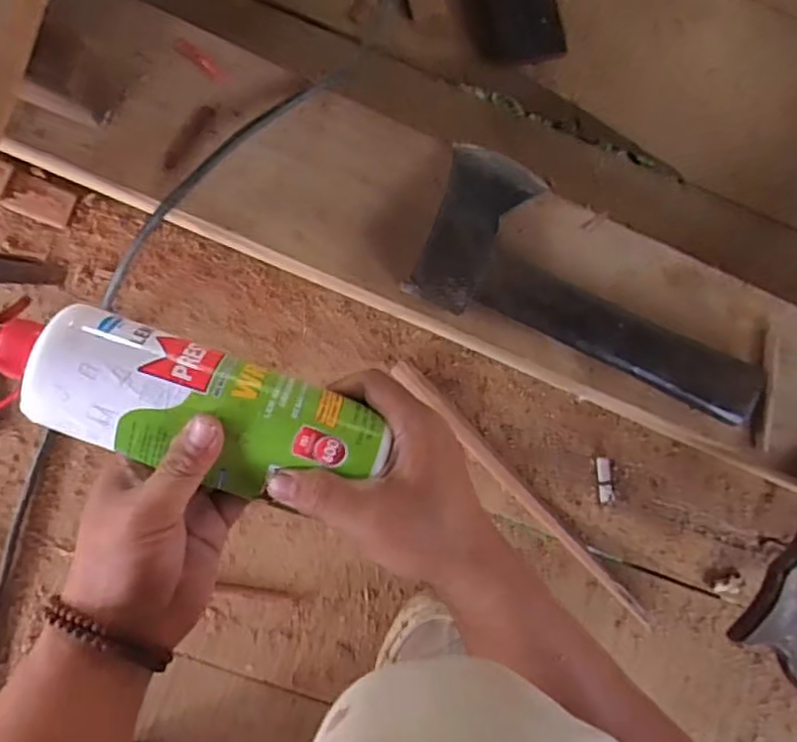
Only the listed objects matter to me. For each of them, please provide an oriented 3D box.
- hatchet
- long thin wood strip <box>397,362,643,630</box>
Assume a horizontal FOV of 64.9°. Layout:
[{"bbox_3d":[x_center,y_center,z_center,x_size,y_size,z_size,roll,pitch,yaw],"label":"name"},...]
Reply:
[{"bbox_3d":[0.147,-0.062,0.449,0.261,0.030,0.115,21,85,-5],"label":"hatchet"},{"bbox_3d":[0.105,0.104,0.531,0.015,0.018,0.299,-44,92,-6],"label":"long thin wood strip"}]

